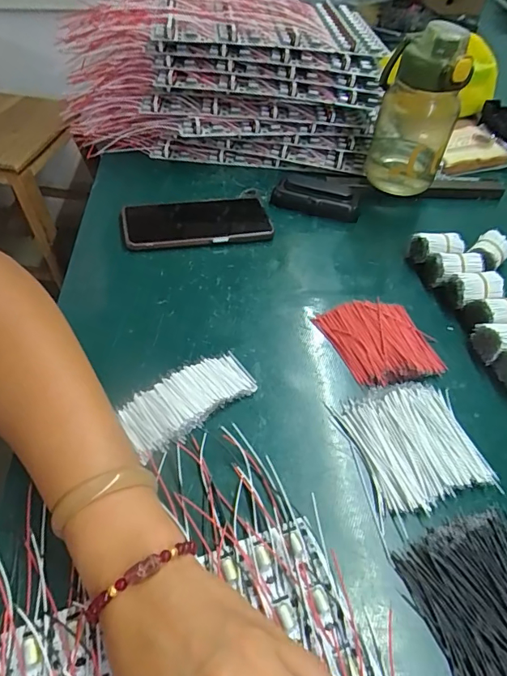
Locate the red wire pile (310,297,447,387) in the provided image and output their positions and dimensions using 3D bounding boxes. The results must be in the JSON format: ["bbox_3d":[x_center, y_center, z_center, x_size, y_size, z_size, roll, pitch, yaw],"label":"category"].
[{"bbox_3d":[0.116,0.001,0.413,0.086,0.016,0.095,-18,53,-20],"label":"red wire pile"}]

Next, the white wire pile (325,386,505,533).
[{"bbox_3d":[0.123,0.079,0.344,0.095,0.016,0.092,-10,51,-14],"label":"white wire pile"}]

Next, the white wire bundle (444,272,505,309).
[{"bbox_3d":[0.217,-0.042,0.447,0.046,0.034,0.035,-1,49,-6],"label":"white wire bundle"}]

